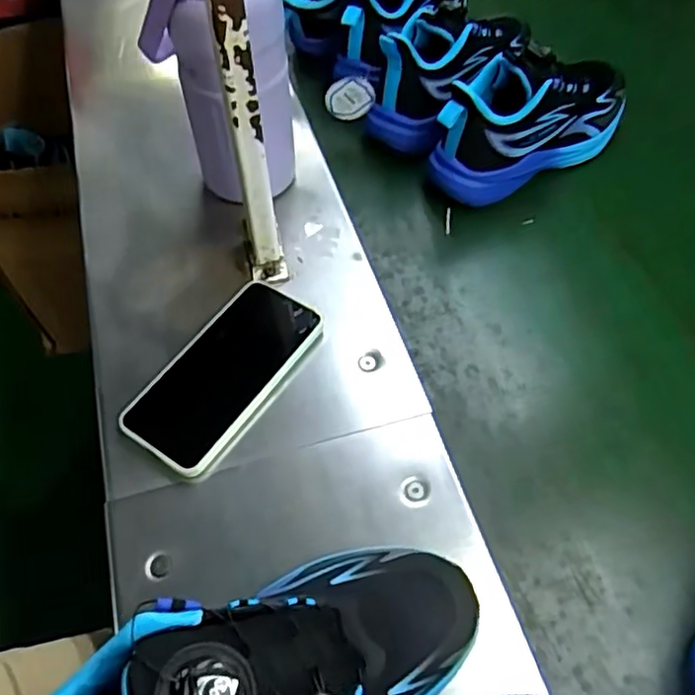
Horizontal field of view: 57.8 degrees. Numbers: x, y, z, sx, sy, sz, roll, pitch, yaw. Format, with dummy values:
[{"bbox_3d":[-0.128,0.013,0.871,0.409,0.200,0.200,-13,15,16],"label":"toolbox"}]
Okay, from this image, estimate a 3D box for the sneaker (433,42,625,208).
[{"bbox_3d":[0.179,-0.221,0.611,0.216,0.122,0.075,-24,58,-14],"label":"sneaker"}]

